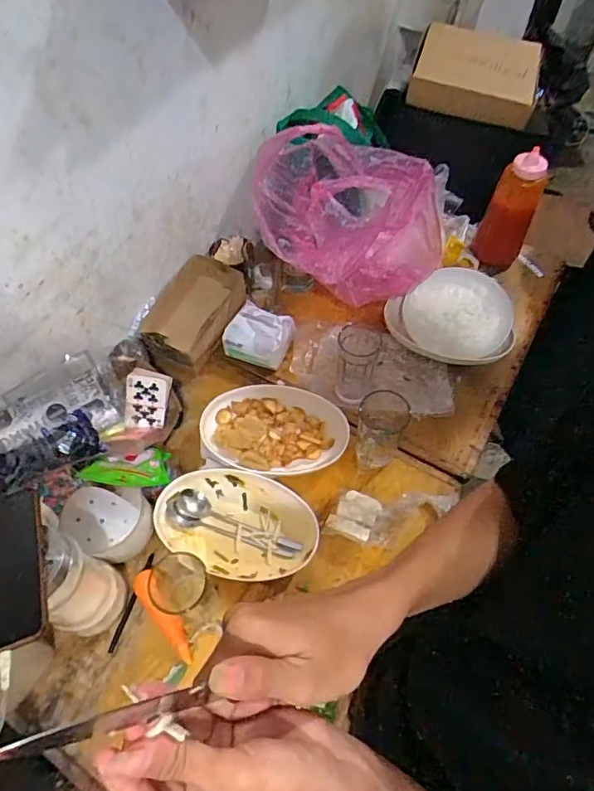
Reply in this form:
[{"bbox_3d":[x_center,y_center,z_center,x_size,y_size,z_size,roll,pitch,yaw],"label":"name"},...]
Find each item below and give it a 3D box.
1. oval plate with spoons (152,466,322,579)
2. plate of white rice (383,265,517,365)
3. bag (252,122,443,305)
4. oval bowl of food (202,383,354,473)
[{"bbox_3d":[-0.090,0.191,0.752,0.236,0.032,0.151,9,58,7],"label":"oval plate with spoons"},{"bbox_3d":[0.292,-0.159,0.933,0.219,0.086,0.210,0,57,0],"label":"plate of white rice"},{"bbox_3d":[0.089,-0.298,0.882,0.311,0.239,0.162,-5,57,-3],"label":"bag"},{"bbox_3d":[-0.036,0.053,0.817,0.233,0.036,0.142,0,57,1],"label":"oval bowl of food"}]

